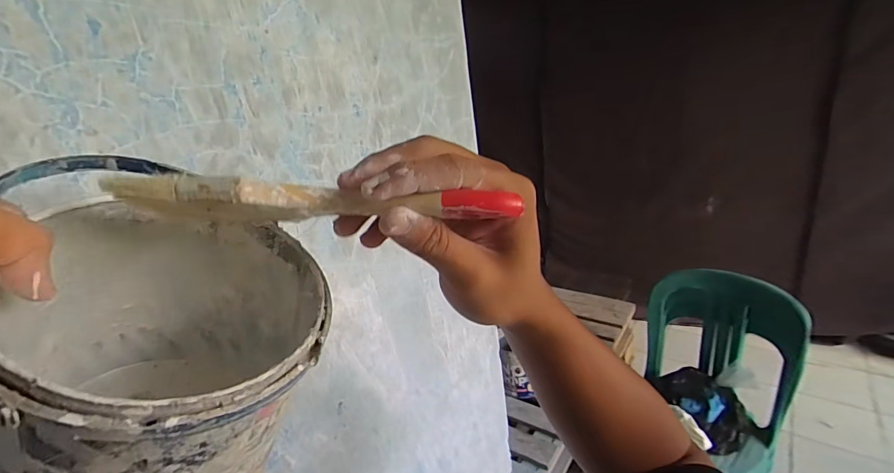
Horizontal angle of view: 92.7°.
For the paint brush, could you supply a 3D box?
[{"bbox_3d":[-0.061,-0.018,0.210,0.191,0.023,0.023,1,14,-3],"label":"paint brush"}]

